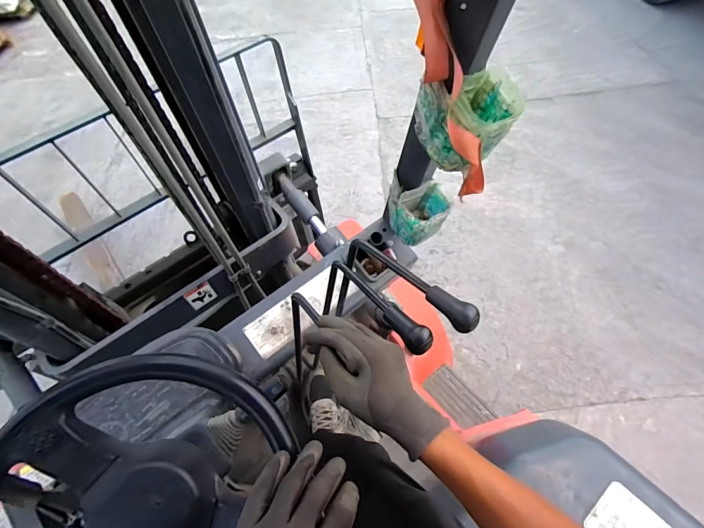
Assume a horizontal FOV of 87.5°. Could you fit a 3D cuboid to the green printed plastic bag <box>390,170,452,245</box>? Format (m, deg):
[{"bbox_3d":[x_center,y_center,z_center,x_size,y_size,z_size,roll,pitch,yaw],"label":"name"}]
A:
[{"bbox_3d":[0.135,-0.100,0.725,0.103,0.106,0.098,-8,60,-4],"label":"green printed plastic bag"}]

